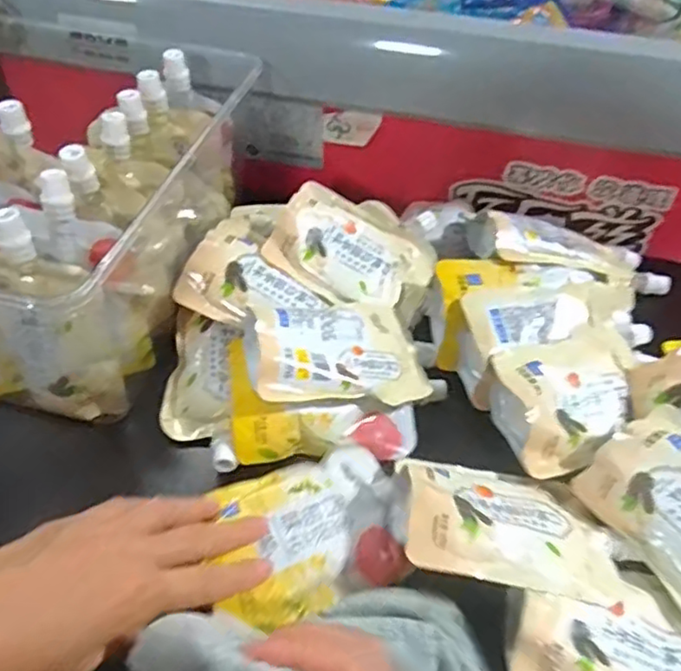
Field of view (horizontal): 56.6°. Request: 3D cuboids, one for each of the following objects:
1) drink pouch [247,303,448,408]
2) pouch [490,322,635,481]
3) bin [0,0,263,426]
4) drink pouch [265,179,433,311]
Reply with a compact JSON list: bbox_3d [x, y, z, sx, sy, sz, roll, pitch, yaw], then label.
[{"bbox_3d":[0.001,0.013,0.439,0.134,0.024,0.077,3,61,-26],"label":"drink pouch"},{"bbox_3d":[0.158,0.039,0.428,0.121,0.041,0.076,-21,53,-20],"label":"pouch"},{"bbox_3d":[-0.248,-0.121,0.489,0.317,0.142,0.297,12,49,8],"label":"bin"},{"bbox_3d":[0.009,-0.064,0.501,0.126,0.040,0.097,39,73,-7],"label":"drink pouch"}]

